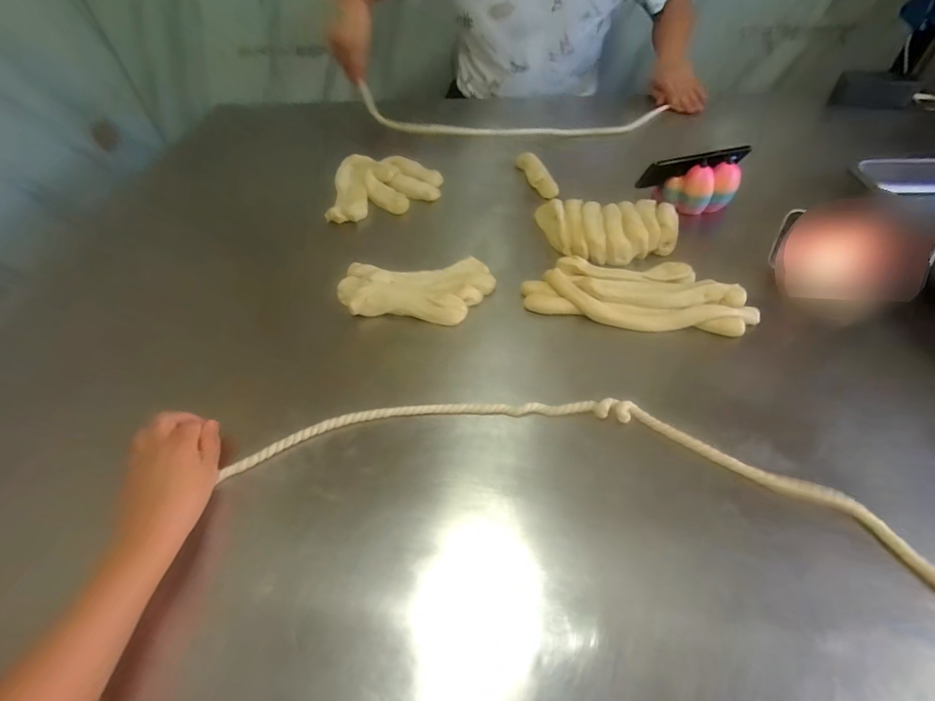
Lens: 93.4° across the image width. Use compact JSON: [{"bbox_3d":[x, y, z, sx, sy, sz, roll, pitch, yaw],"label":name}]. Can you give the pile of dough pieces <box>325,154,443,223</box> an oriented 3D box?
[{"bbox_3d":[-0.140,-0.289,0.773,0.180,0.034,0.167,-5,50,1],"label":"pile of dough pieces"}]

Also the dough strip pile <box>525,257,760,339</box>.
[{"bbox_3d":[0.209,-0.081,0.559,0.265,0.028,0.112,3,50,8],"label":"dough strip pile"}]

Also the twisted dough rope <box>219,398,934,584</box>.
[{"bbox_3d":[0.100,0.112,0.420,0.648,0.014,0.154,7,51,11],"label":"twisted dough rope"}]

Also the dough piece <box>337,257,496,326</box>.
[{"bbox_3d":[-0.069,-0.084,0.588,0.195,0.024,0.107,3,50,8],"label":"dough piece"}]

